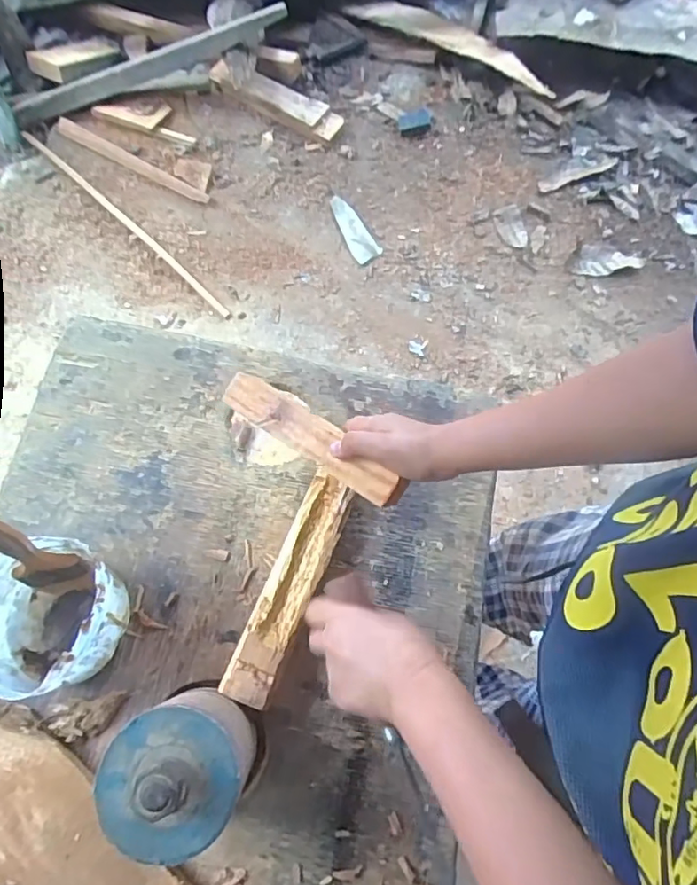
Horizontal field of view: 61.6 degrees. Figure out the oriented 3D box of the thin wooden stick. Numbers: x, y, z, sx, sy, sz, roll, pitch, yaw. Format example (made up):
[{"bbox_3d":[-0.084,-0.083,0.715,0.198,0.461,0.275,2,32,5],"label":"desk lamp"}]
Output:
[{"bbox_3d":[-0.589,-0.586,1.512,0.801,0.008,0.022,43,75,12],"label":"thin wooden stick"}]

